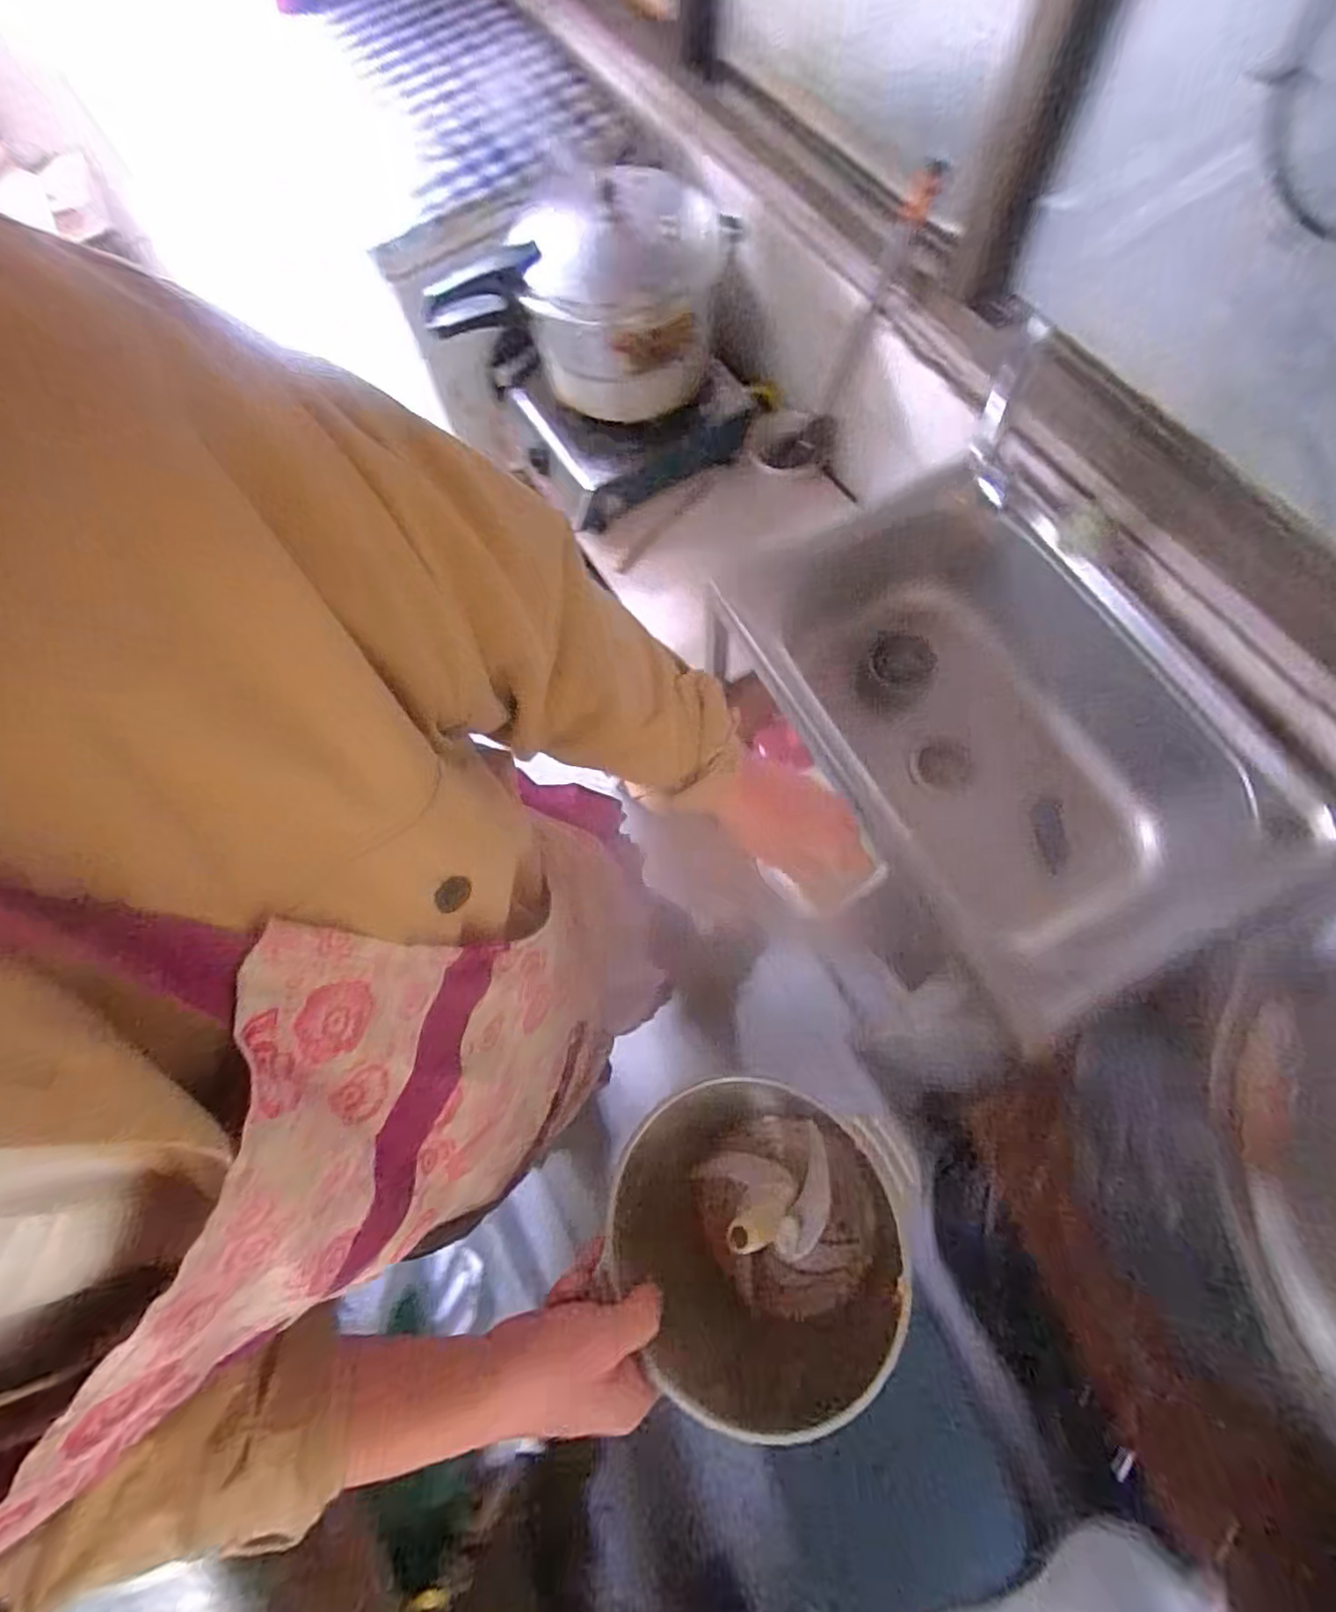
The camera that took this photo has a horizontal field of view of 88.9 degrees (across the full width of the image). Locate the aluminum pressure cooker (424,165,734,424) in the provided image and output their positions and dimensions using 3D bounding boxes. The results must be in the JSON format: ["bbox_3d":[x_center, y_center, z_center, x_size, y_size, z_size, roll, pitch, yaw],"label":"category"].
[{"bbox_3d":[-0.064,-0.768,1.044,0.315,0.222,0.252,-3,71,2],"label":"aluminum pressure cooker"}]

